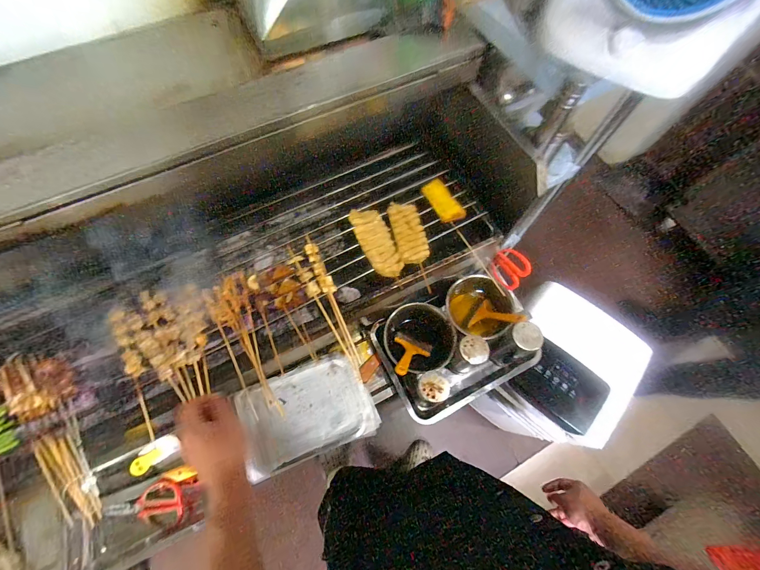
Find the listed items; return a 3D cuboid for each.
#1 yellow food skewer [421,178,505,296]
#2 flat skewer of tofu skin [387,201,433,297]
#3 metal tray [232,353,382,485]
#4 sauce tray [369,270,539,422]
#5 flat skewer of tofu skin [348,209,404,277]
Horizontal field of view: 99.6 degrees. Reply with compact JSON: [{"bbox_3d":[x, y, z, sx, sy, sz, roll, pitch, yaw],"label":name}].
[{"bbox_3d":[0.184,-0.111,0.676,0.053,0.018,0.285,-28,72,-11],"label":"yellow food skewer"},{"bbox_3d":[0.068,-0.084,0.664,0.063,0.018,0.206,-11,70,-6],"label":"flat skewer of tofu skin"},{"bbox_3d":[-0.164,0.281,0.720,0.287,0.032,0.195,-20,71,-9],"label":"metal tray"},{"bbox_3d":[0.170,0.139,0.744,0.313,0.177,0.244,-24,72,-10],"label":"sauce tray"},{"bbox_3d":[-0.007,-0.093,0.668,0.067,0.025,0.175,-19,71,-8],"label":"flat skewer of tofu skin"}]

